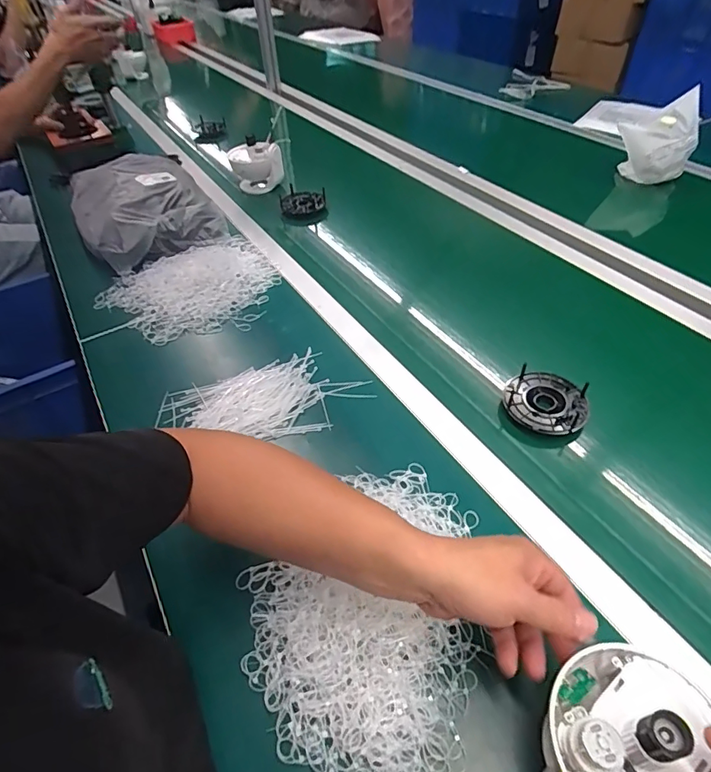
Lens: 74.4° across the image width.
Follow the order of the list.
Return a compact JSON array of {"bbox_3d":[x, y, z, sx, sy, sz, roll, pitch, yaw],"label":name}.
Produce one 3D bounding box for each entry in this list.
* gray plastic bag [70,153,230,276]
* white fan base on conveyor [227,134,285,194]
[{"bbox_3d":[-0.437,-0.370,0.965,0.258,0.101,0.349,-25,50,-18],"label":"gray plastic bag"},{"bbox_3d":[-0.233,-0.530,1.120,0.117,0.100,0.100,-17,47,-12],"label":"white fan base on conveyor"}]

